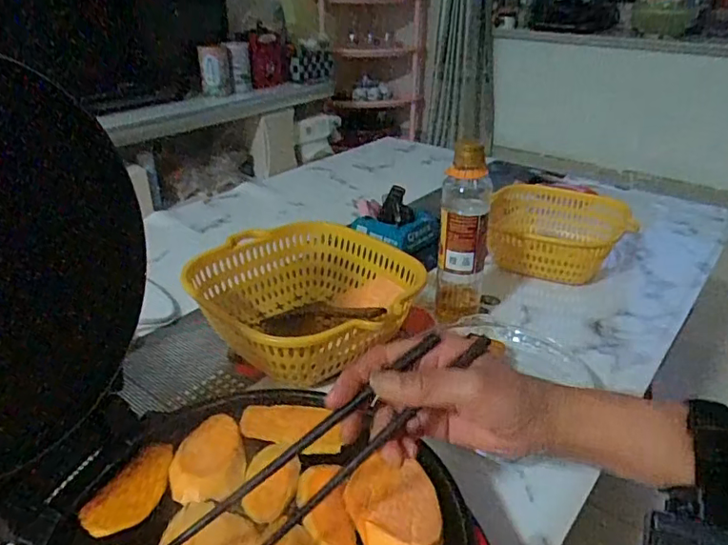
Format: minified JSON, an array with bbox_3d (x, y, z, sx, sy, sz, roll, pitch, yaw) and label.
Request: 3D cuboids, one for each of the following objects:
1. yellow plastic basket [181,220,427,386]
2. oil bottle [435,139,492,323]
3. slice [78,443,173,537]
[{"bbox_3d":[-0.059,0.039,0.644,0.225,0.108,0.242,0,28,0],"label":"yellow plastic basket"},{"bbox_3d":[0.116,-0.036,0.659,0.056,0.226,0.050,6,29,10],"label":"oil bottle"},{"bbox_3d":[-0.165,0.157,0.411,0.042,0.004,0.079,14,31,23],"label":"slice"}]

